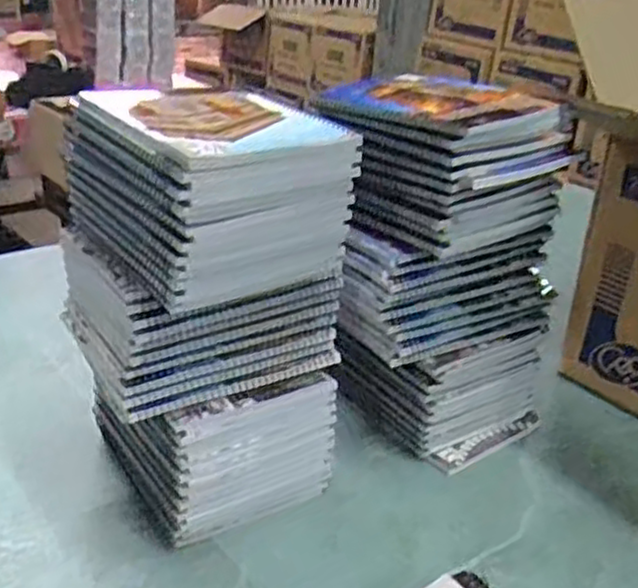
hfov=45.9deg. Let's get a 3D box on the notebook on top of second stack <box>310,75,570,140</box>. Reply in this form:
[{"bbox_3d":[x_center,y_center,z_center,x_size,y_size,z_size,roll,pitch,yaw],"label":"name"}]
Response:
[{"bbox_3d":[0.101,-0.181,0.707,0.137,0.016,0.216,-23,34,-34],"label":"notebook on top of second stack"}]

